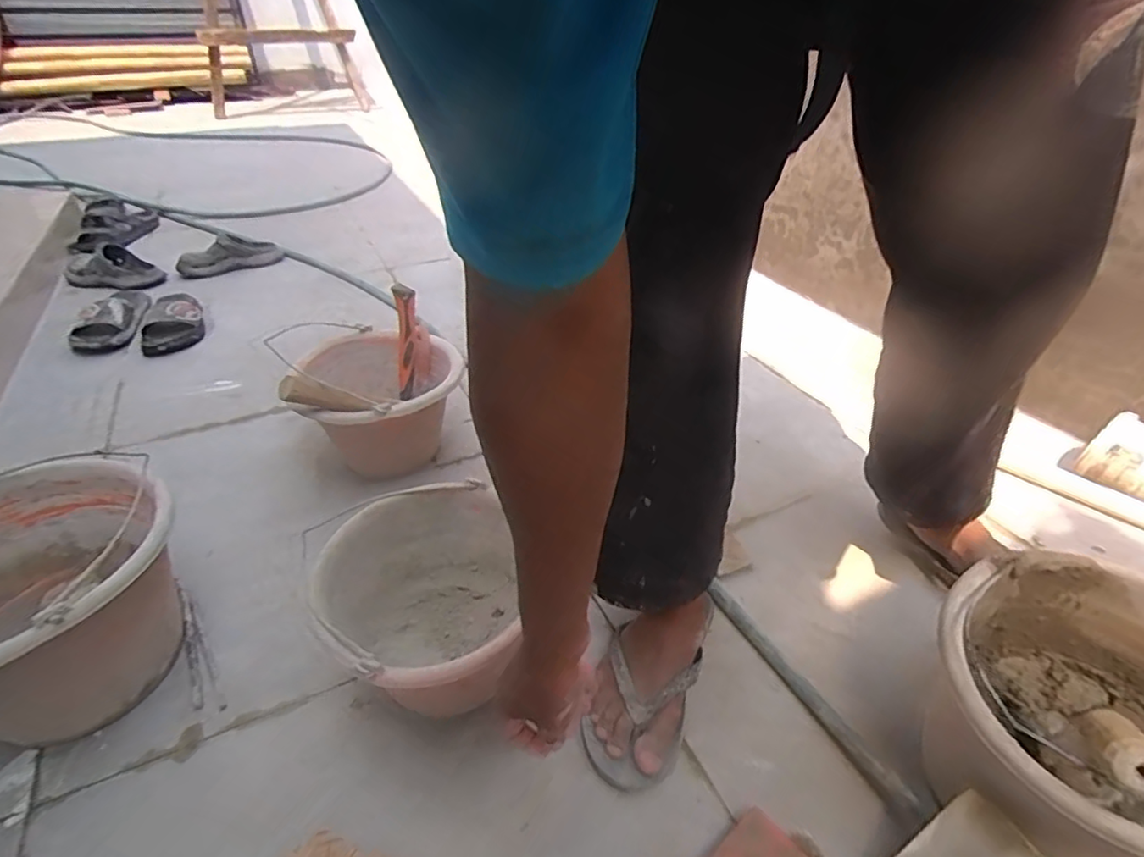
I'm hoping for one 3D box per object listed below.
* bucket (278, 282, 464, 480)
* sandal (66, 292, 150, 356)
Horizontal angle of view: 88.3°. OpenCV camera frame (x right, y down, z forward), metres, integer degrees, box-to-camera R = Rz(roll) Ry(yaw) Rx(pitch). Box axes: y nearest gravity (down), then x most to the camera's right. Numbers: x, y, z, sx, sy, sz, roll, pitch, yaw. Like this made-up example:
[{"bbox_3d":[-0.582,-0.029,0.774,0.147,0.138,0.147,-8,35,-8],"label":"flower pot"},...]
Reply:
[{"bbox_3d":[-0.293,-0.057,0.923,0.245,0.231,0.260,-13,39,-18],"label":"bucket"},{"bbox_3d":[-1.032,-0.243,1.316,0.107,0.055,0.281,-12,38,-12],"label":"sandal"}]

